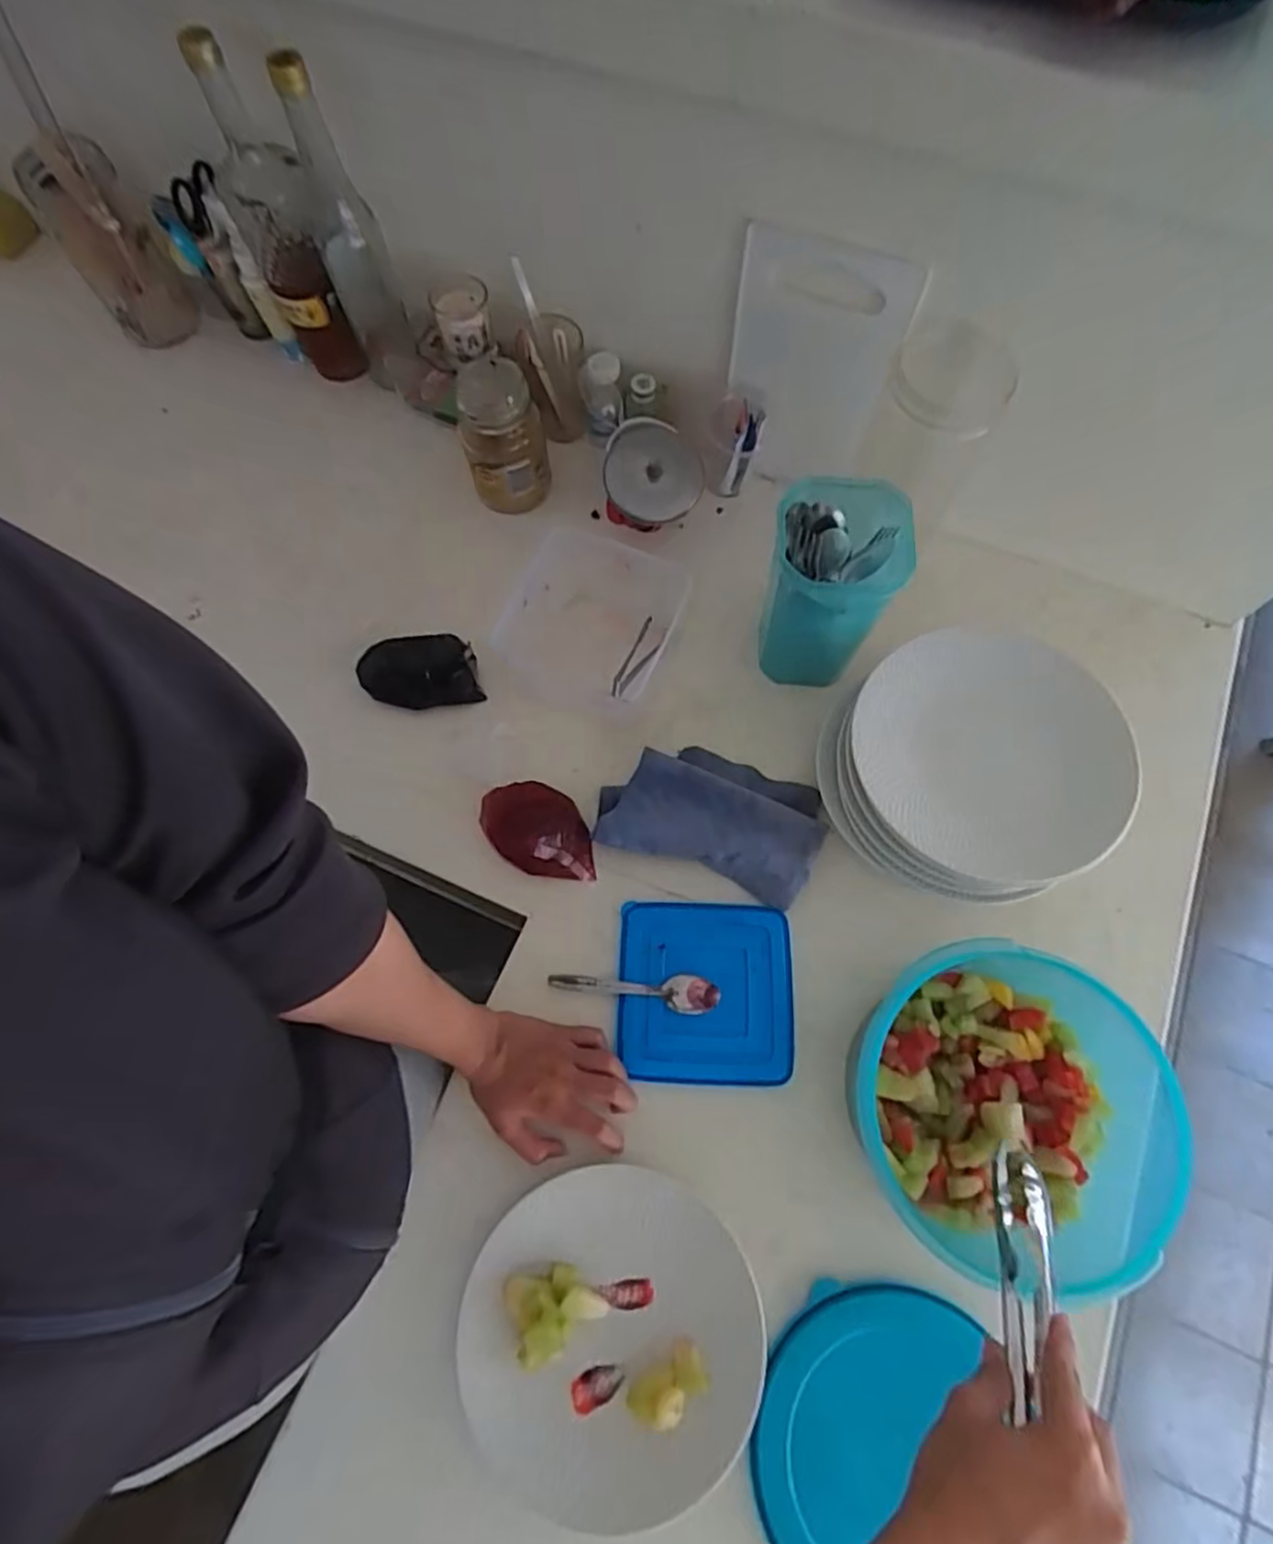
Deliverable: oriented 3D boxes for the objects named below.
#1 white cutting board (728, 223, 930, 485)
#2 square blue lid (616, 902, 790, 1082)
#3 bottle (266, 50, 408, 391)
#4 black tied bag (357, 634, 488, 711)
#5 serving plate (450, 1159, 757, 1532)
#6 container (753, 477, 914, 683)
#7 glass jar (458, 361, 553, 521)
[{"bbox_3d":[0.150,-0.349,0.639,0.143,0.224,0.013,22,68,11],"label":"white cutting board"},{"bbox_3d":[0.056,0.177,0.576,0.137,0.009,0.137,1,70,3],"label":"square blue lid"},{"bbox_3d":[-0.267,-0.489,0.668,0.060,0.265,0.066,-22,71,-6],"label":"bottle"},{"bbox_3d":[-0.203,-0.093,0.663,0.108,0.036,0.063,-6,70,0],"label":"black tied bag"},{"bbox_3d":[-0.020,0.390,0.489,0.212,0.024,0.192,-38,73,-11],"label":"serving plate"},{"bbox_3d":[0.160,-0.148,0.610,0.098,0.173,0.099,11,71,6],"label":"container"},{"bbox_3d":[-0.129,-0.321,0.700,0.076,0.142,0.064,-13,70,-3],"label":"glass jar"}]

